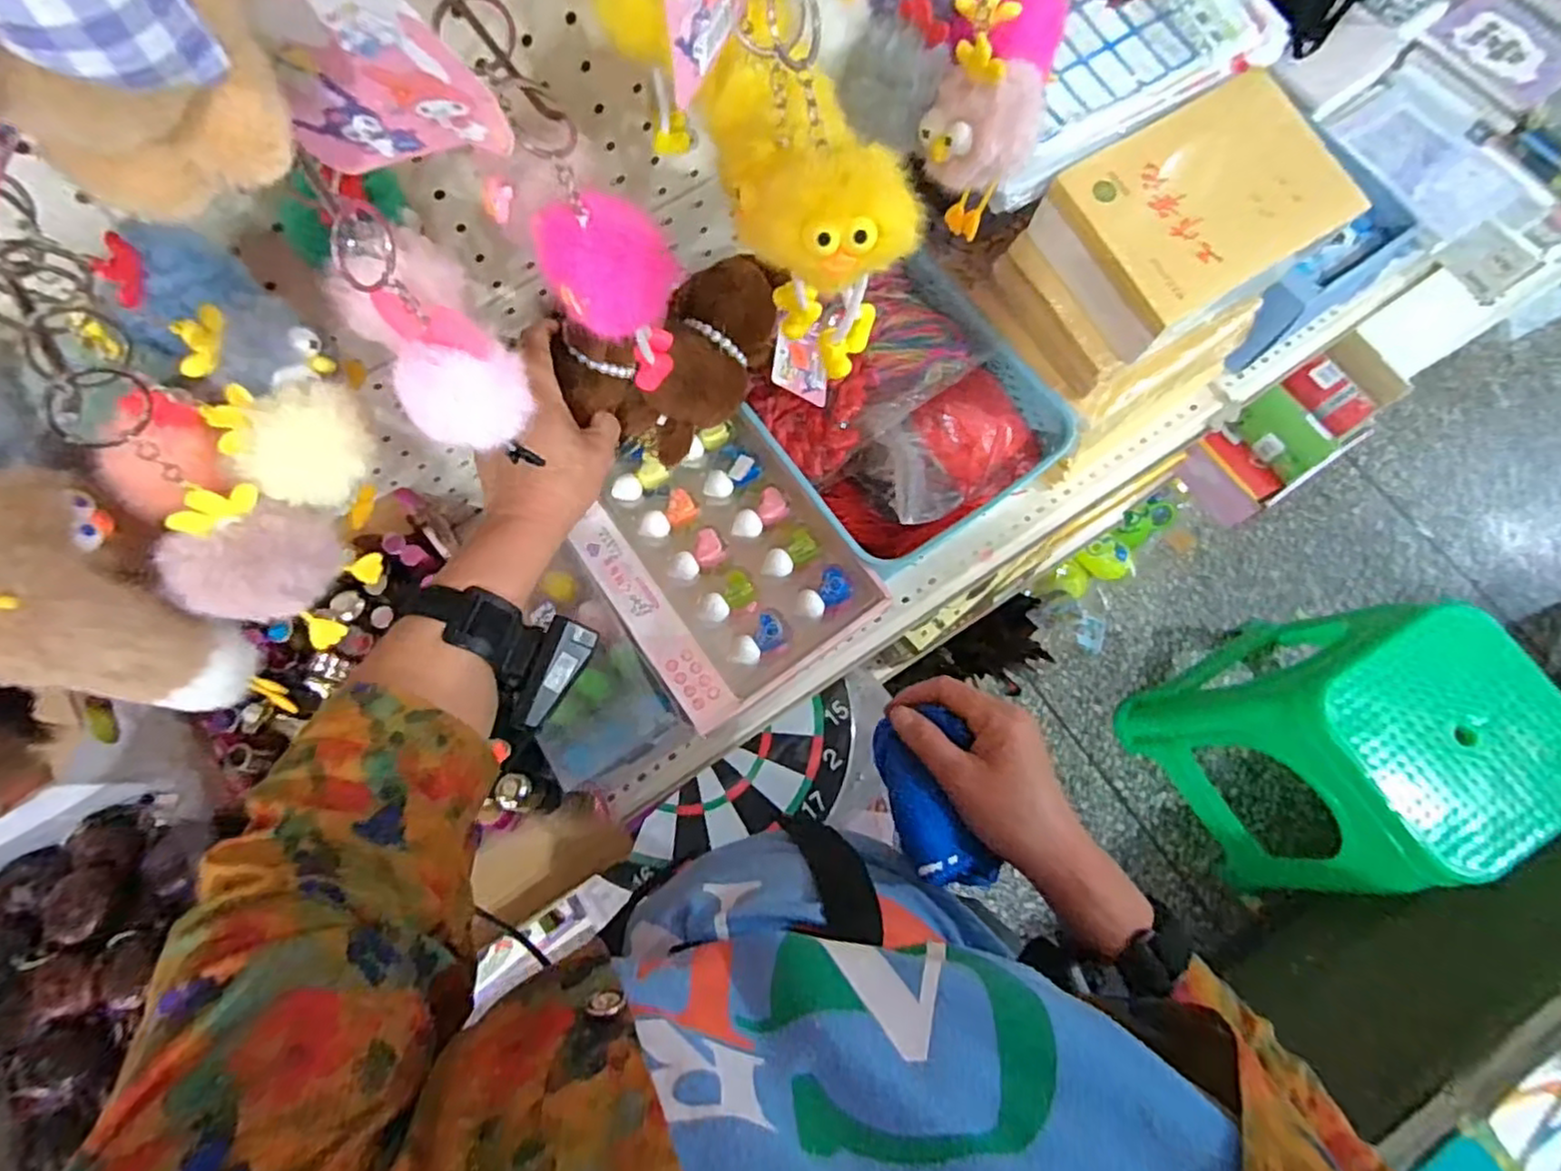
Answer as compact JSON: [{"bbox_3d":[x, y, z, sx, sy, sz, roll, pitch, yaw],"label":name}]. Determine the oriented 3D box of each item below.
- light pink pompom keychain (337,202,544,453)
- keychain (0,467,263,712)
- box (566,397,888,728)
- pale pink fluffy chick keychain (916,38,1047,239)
[{"bbox_3d":[-0.141,-0.092,0.297,0.050,0.065,0.051,38,80,11],"label":"light pink pompom keychain"},{"bbox_3d":[-0.303,0.003,0.303,0.091,0.097,0.085,5,75,3],"label":"keychain"},{"bbox_3d":[-0.052,-0.029,0.554,0.168,0.041,0.229,-34,77,-7],"label":"box"},{"bbox_3d":[0.098,-0.219,0.359,0.053,0.078,0.049,19,77,7],"label":"pale pink fluffy chick keychain"}]

